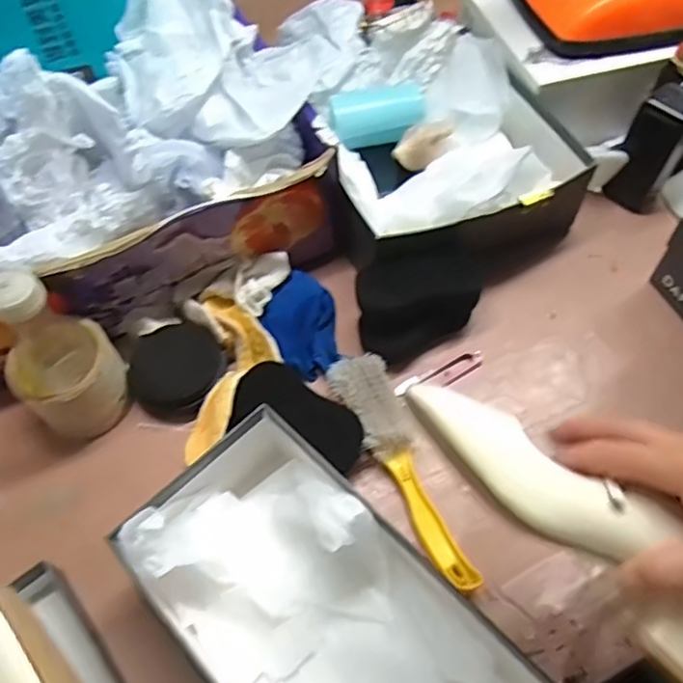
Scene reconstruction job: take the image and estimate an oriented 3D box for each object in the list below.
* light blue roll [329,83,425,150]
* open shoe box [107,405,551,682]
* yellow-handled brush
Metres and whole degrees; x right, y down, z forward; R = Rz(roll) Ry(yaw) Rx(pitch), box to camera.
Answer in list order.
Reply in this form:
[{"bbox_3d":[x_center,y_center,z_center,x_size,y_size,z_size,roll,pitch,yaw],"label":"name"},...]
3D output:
[{"bbox_3d":[0.042,-0.267,0.721,0.110,0.052,0.062,-17,58,-9],"label":"light blue roll"},{"bbox_3d":[-0.017,0.203,0.449,0.159,0.103,0.300,-39,64,-21],"label":"open shoe box"},{"bbox_3d":[0.054,0.107,0.549,0.052,0.030,0.230,-21,59,-11],"label":"yellow-handled brush"}]

